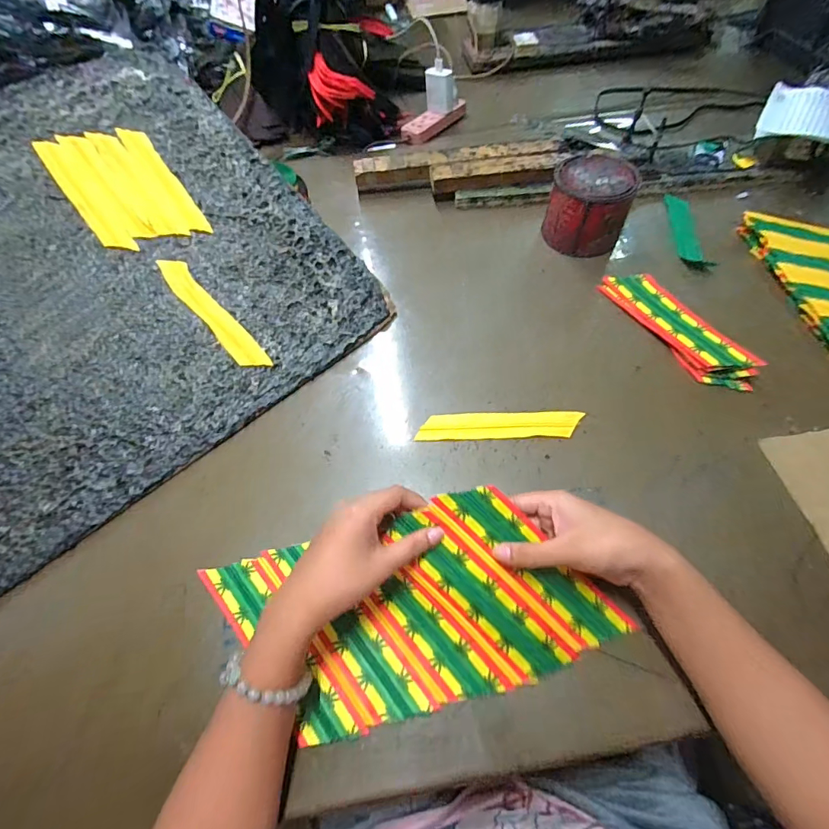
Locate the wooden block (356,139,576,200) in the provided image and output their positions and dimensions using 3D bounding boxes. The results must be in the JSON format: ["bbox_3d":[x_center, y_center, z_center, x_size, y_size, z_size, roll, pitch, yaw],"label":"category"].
[{"bbox_3d":[0.072,-0.372,0.672,0.324,0.042,0.085,-4,59,2],"label":"wooden block"}]

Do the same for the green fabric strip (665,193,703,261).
[{"bbox_3d":[0.384,-0.264,0.621,0.032,0.014,0.138,5,60,7],"label":"green fabric strip"}]

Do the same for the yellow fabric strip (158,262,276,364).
[{"bbox_3d":[-0.234,-0.116,0.505,0.032,0.004,0.173,-42,84,-19],"label":"yellow fabric strip"}]

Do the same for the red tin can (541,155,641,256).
[{"bbox_3d":[0.232,-0.279,0.584,0.100,0.087,0.102,-2,59,3],"label":"red tin can"}]

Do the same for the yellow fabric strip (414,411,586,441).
[{"bbox_3d":[0.092,0.012,0.469,0.172,0.004,0.031,-1,61,2],"label":"yellow fabric strip"}]

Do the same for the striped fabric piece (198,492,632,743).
[{"bbox_3d":[0.011,0.154,0.356,0.306,0.060,0.144,-12,59,-4],"label":"striped fabric piece"}]

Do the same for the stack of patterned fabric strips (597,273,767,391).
[{"bbox_3d":[0.308,-0.106,0.516,0.053,0.030,0.198,-25,61,-11],"label":"stack of patterned fabric strips"}]

